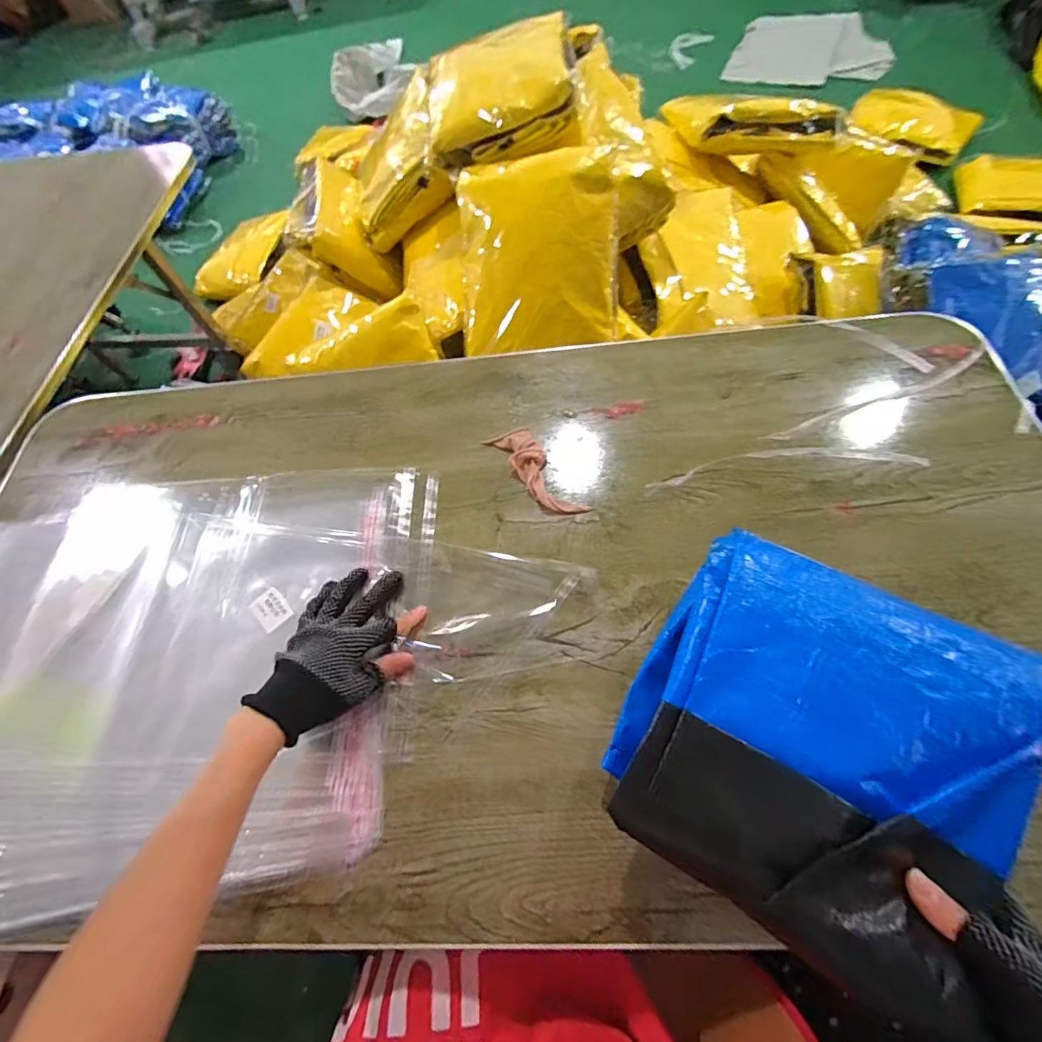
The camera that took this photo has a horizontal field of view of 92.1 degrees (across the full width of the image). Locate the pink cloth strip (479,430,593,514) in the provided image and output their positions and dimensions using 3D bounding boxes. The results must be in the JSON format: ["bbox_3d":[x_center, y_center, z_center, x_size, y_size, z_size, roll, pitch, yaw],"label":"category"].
[{"bbox_3d":[0.018,-0.054,0.548,0.045,0.016,0.137,-35,65,-11],"label":"pink cloth strip"}]

